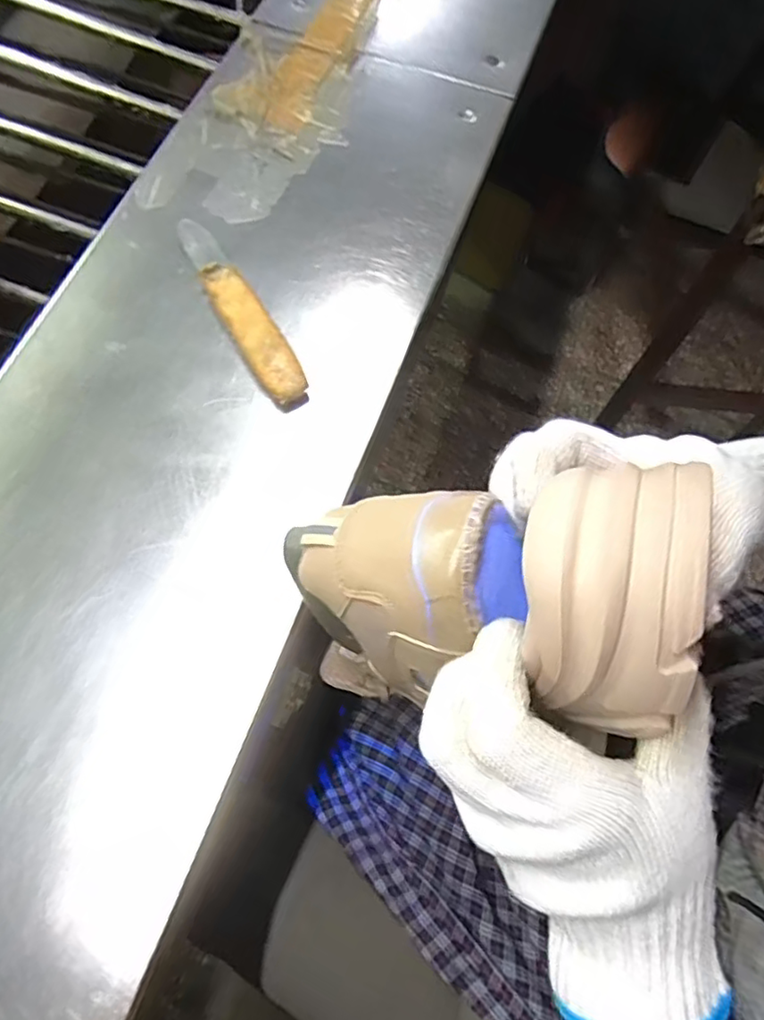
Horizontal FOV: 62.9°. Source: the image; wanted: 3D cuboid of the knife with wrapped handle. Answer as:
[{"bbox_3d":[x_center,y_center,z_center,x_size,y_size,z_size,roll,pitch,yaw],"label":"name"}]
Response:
[{"bbox_3d":[-0.095,-0.134,0.412,0.028,0.015,0.159,-28,74,-13],"label":"knife with wrapped handle"}]

